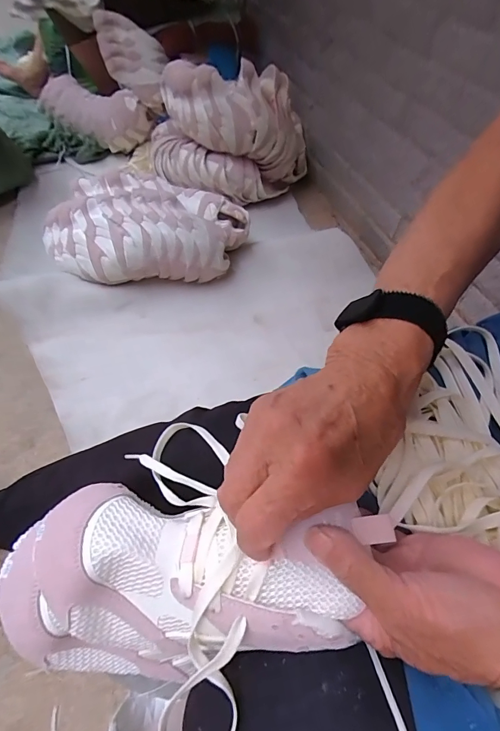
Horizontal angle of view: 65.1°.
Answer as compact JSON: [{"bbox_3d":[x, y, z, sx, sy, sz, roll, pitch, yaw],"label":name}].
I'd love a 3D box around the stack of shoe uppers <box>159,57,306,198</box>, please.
[{"bbox_3d":[-0.049,-0.617,1.041,0.411,0.261,0.176,10,51,0],"label":"stack of shoe uppers"}]

